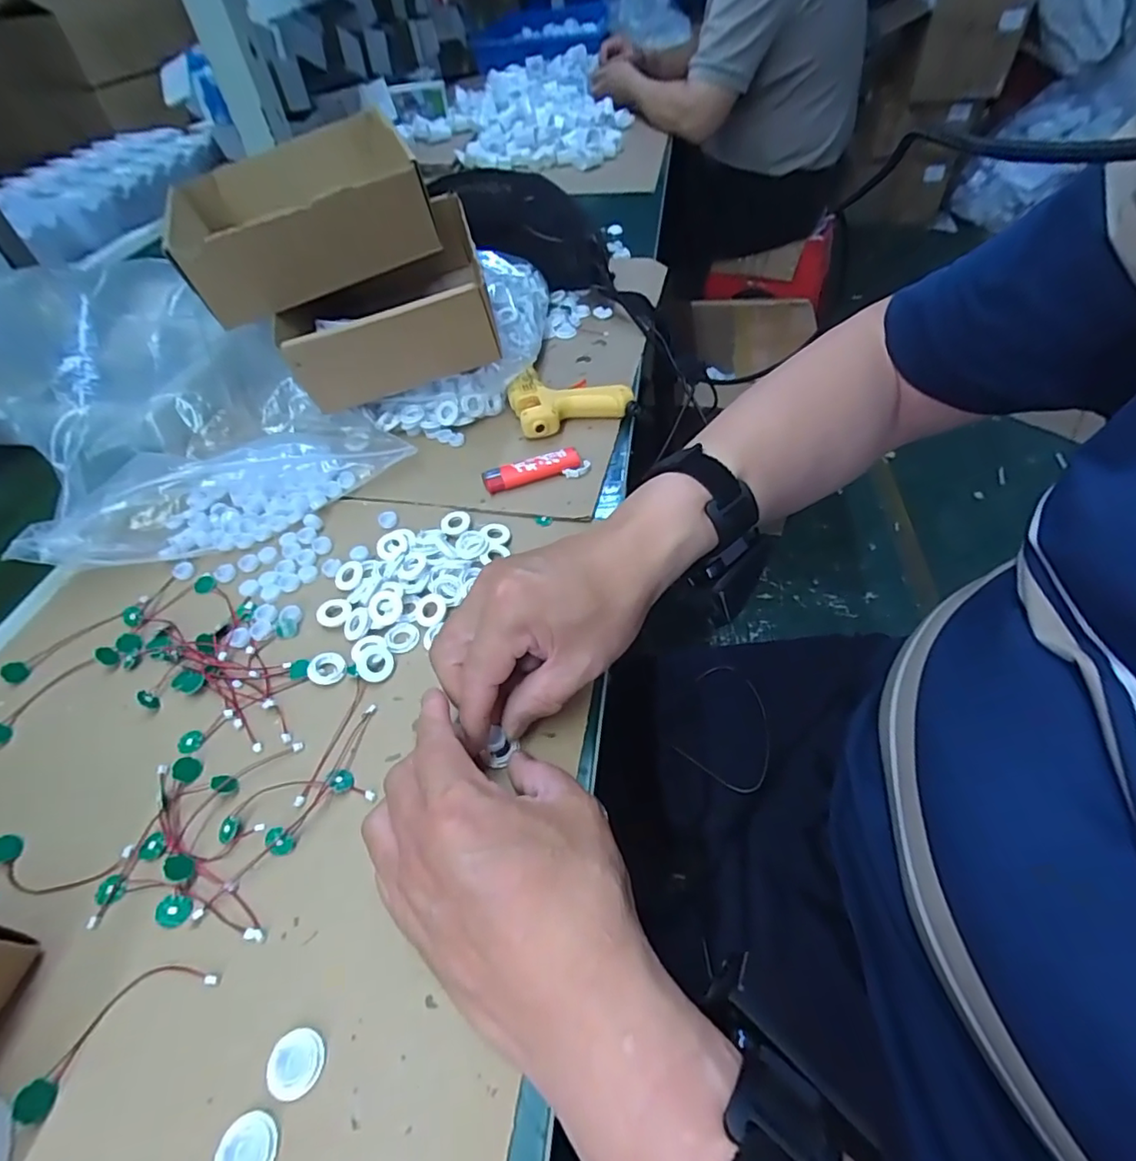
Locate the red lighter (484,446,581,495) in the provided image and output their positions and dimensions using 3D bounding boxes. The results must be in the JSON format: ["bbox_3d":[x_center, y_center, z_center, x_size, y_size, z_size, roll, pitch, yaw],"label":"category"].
[{"bbox_3d":[-0.030,-0.093,0.479,0.083,0.012,0.024,-18,50,-10],"label":"red lighter"}]

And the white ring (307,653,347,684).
[{"bbox_3d":[-0.155,0.056,0.370,0.024,0.005,0.021,-7,49,-1],"label":"white ring"}]

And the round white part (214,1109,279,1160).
[{"bbox_3d":[-0.126,0.224,0.225,0.023,0.004,0.023,-13,50,-5],"label":"round white part"}]

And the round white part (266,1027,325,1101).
[{"bbox_3d":[-0.115,0.204,0.243,0.023,0.004,0.023,-12,50,-5],"label":"round white part"}]

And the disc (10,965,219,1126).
[{"bbox_3d":[-0.199,0.195,0.254,0.078,0.009,0.026,-34,55,-22],"label":"disc"}]

